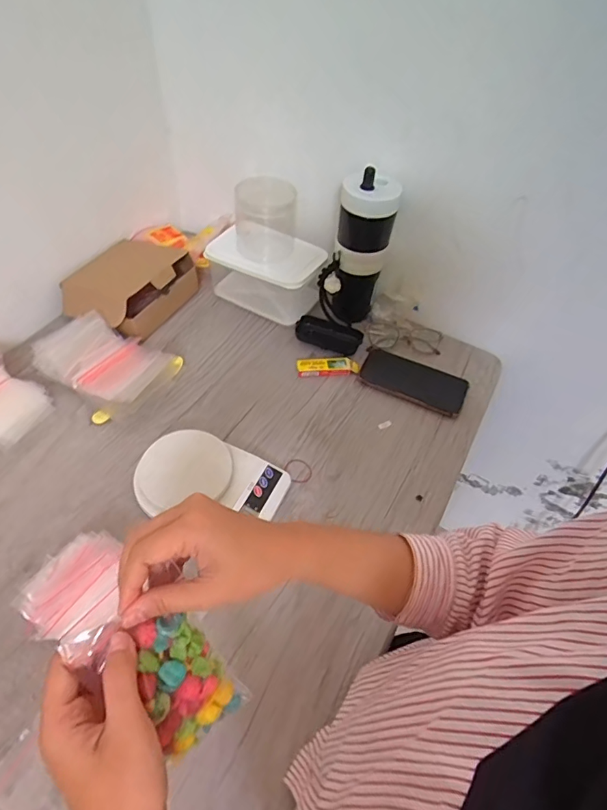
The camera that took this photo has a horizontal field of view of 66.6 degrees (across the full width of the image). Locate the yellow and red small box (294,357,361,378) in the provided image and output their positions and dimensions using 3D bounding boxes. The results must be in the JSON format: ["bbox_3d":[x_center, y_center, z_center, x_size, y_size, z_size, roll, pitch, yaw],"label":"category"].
[{"bbox_3d":[0.040,-0.060,0.736,0.099,0.017,0.030,-3,51,-5],"label":"yellow and red small box"}]

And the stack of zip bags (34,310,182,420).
[{"bbox_3d":[-0.293,-0.066,0.689,0.189,0.040,0.134,29,62,14],"label":"stack of zip bags"}]

